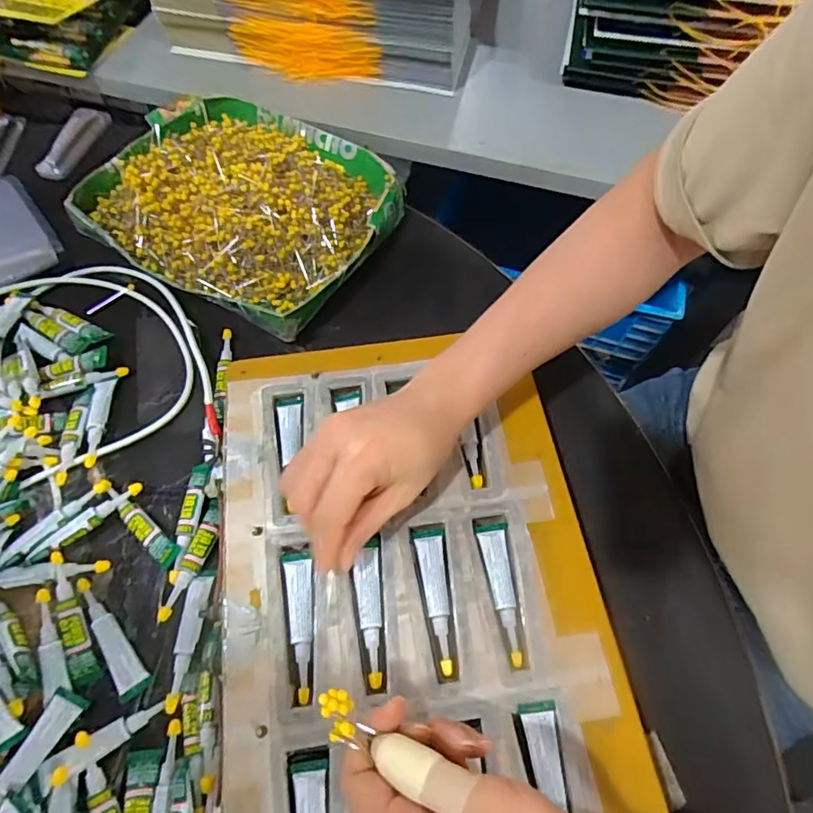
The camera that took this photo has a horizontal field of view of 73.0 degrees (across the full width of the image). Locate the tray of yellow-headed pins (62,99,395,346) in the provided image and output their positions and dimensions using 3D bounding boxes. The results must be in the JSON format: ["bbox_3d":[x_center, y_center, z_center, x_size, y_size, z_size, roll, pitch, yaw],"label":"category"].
[{"bbox_3d":[-0.158,-0.198,0.522,0.281,0.041,0.220,26,64,12],"label":"tray of yellow-headed pins"}]

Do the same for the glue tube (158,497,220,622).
[{"bbox_3d":[-0.144,0.101,0.371,0.014,0.005,0.083,14,62,6],"label":"glue tube"}]

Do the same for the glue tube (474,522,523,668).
[{"bbox_3d":[0.057,0.113,0.338,0.019,0.006,0.084,-3,61,-3],"label":"glue tube"}]

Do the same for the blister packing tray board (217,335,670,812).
[{"bbox_3d":[0.004,0.119,0.331,0.225,0.012,0.372,-7,62,-5],"label":"blister packing tray board"}]

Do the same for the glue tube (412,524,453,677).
[{"bbox_3d":[0.019,0.116,0.336,0.018,0.006,0.085,-6,62,-5],"label":"glue tube"}]

